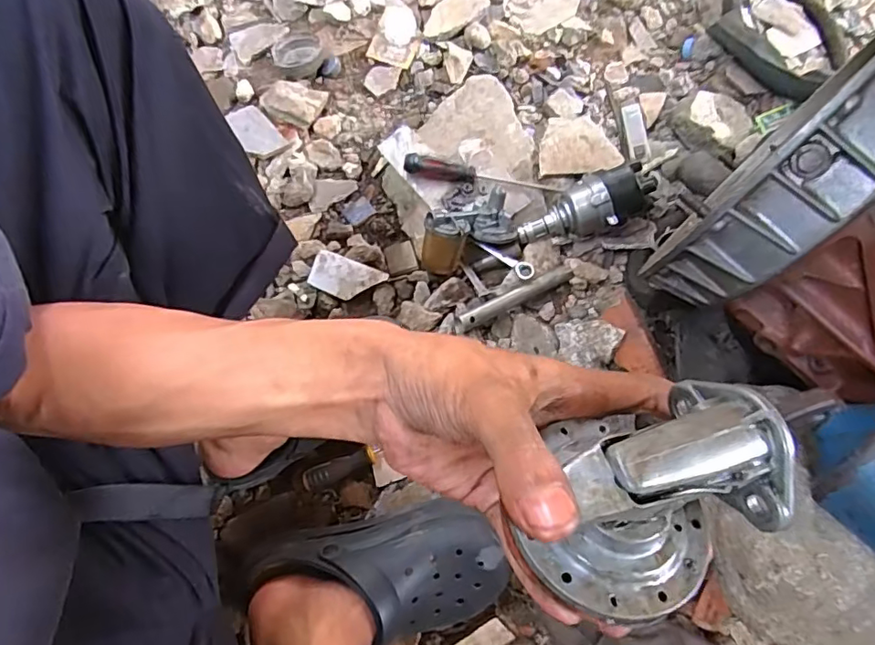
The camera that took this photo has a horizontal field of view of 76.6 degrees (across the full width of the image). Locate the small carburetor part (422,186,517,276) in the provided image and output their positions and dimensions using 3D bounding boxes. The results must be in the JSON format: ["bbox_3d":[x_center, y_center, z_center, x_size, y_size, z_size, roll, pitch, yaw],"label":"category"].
[{"bbox_3d":[0.037,-0.113,0.707,0.127,0.076,0.061,-27,73,-11],"label":"small carburetor part"}]

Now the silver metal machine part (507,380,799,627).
[{"bbox_3d":[0.080,0.063,0.197,0.094,0.040,0.067,-20,72,-5],"label":"silver metal machine part"}]

